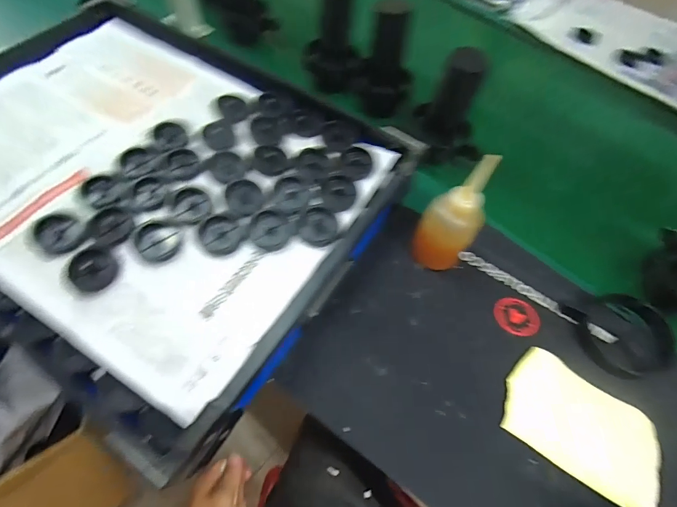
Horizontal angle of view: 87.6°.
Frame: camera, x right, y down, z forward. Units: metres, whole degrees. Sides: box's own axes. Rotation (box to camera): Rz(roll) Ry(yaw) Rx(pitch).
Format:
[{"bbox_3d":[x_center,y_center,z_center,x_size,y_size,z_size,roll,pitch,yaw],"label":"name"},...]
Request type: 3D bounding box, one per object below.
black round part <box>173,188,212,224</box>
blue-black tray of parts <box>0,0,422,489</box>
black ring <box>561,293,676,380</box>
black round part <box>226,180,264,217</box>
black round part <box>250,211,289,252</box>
[{"bbox_3d":[-0.173,-0.057,0.415,0.044,0.007,0.042,1,57,-2],"label":"black round part"},{"bbox_3d":[-0.262,-0.121,0.464,0.635,0.069,0.461,32,66,16],"label":"blue-black tray of parts"},{"bbox_3d":[0.335,0.093,0.414,0.098,0.022,0.094,-13,62,-7],"label":"black ring"},{"bbox_3d":[-0.113,-0.068,0.424,0.041,0.008,0.050,-24,62,-17],"label":"black round part"},{"bbox_3d":[-0.079,-0.027,0.402,0.045,0.011,0.041,1,57,-2],"label":"black round part"}]

